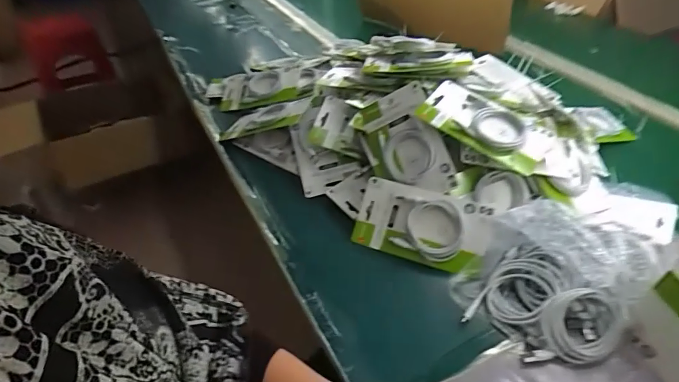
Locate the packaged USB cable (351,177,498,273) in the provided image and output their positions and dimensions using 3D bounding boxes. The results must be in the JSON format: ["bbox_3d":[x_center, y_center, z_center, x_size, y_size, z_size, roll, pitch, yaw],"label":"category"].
[{"bbox_3d":[0.113,0.047,0.592,0.183,0.024,0.099,14,83,19],"label":"packaged USB cable"}]

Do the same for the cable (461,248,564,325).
[{"bbox_3d":[0.220,0.130,0.523,0.077,0.030,0.125,26,62,37],"label":"cable"}]

